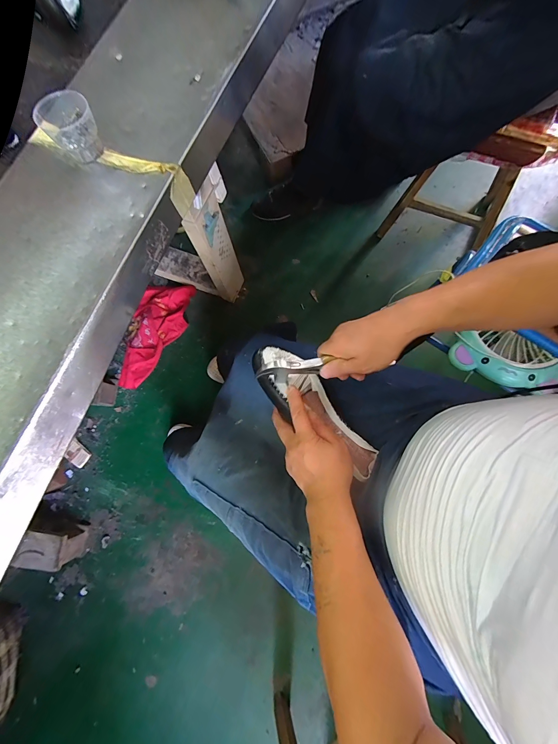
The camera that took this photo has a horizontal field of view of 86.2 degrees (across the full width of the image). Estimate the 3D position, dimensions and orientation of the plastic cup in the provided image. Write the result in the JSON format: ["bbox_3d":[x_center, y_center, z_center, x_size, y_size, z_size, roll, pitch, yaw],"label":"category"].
[{"bbox_3d":[-0.261,-0.307,0.378,0.065,0.055,0.056,-33,78,-4],"label":"plastic cup"}]

